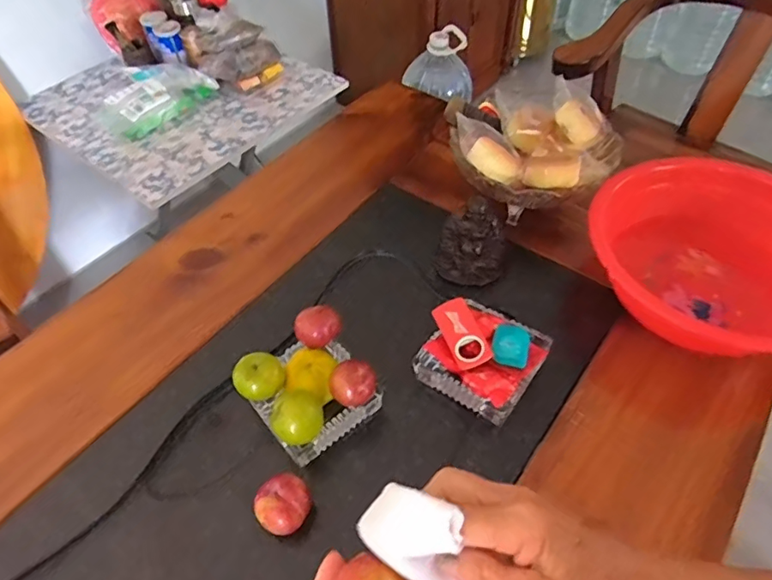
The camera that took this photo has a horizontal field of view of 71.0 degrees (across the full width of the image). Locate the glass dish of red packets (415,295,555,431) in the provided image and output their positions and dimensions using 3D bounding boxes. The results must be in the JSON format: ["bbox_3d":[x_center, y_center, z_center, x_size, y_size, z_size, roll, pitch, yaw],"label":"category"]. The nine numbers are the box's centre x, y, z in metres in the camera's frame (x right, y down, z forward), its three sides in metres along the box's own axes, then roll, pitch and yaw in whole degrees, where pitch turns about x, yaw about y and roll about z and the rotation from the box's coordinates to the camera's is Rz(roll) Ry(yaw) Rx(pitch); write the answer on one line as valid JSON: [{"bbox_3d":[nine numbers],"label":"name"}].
[{"bbox_3d":[0.108,0.076,0.634,0.133,0.059,0.118,29,57,23],"label":"glass dish of red packets"}]

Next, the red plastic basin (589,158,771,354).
[{"bbox_3d":[0.402,-0.033,0.684,0.269,0.109,0.289,-1,51,1],"label":"red plastic basin"}]

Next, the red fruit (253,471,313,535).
[{"bbox_3d":[-0.101,0.215,0.542,0.051,0.047,0.053,-1,51,1],"label":"red fruit"}]

